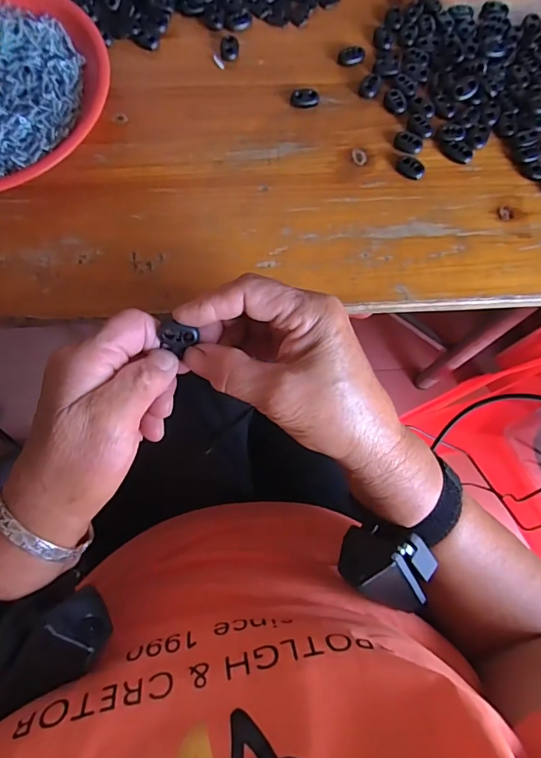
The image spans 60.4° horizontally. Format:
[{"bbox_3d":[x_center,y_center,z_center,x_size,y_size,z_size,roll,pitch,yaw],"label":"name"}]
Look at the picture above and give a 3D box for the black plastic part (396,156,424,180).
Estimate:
[{"bbox_3d":[0.106,-0.160,0.351,0.022,0.008,0.011,43,79,9],"label":"black plastic part"}]

